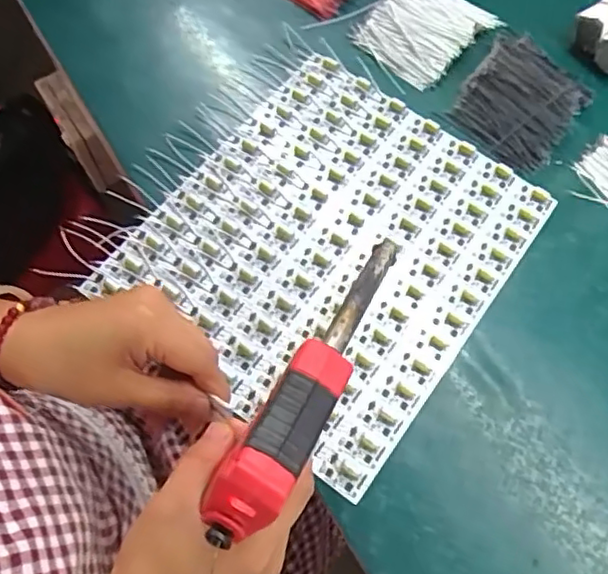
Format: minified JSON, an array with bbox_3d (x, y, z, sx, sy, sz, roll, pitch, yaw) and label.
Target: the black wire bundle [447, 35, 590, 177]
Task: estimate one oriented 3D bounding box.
[{"bbox_3d":[0.189,-0.164,0.545,0.092,0.014,0.119,35,73,11],"label":"black wire bundle"}]

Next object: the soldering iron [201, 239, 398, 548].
[{"bbox_3d":[0.010,0.040,0.310,0.027,0.027,0.177,28,54,9],"label":"soldering iron"}]

